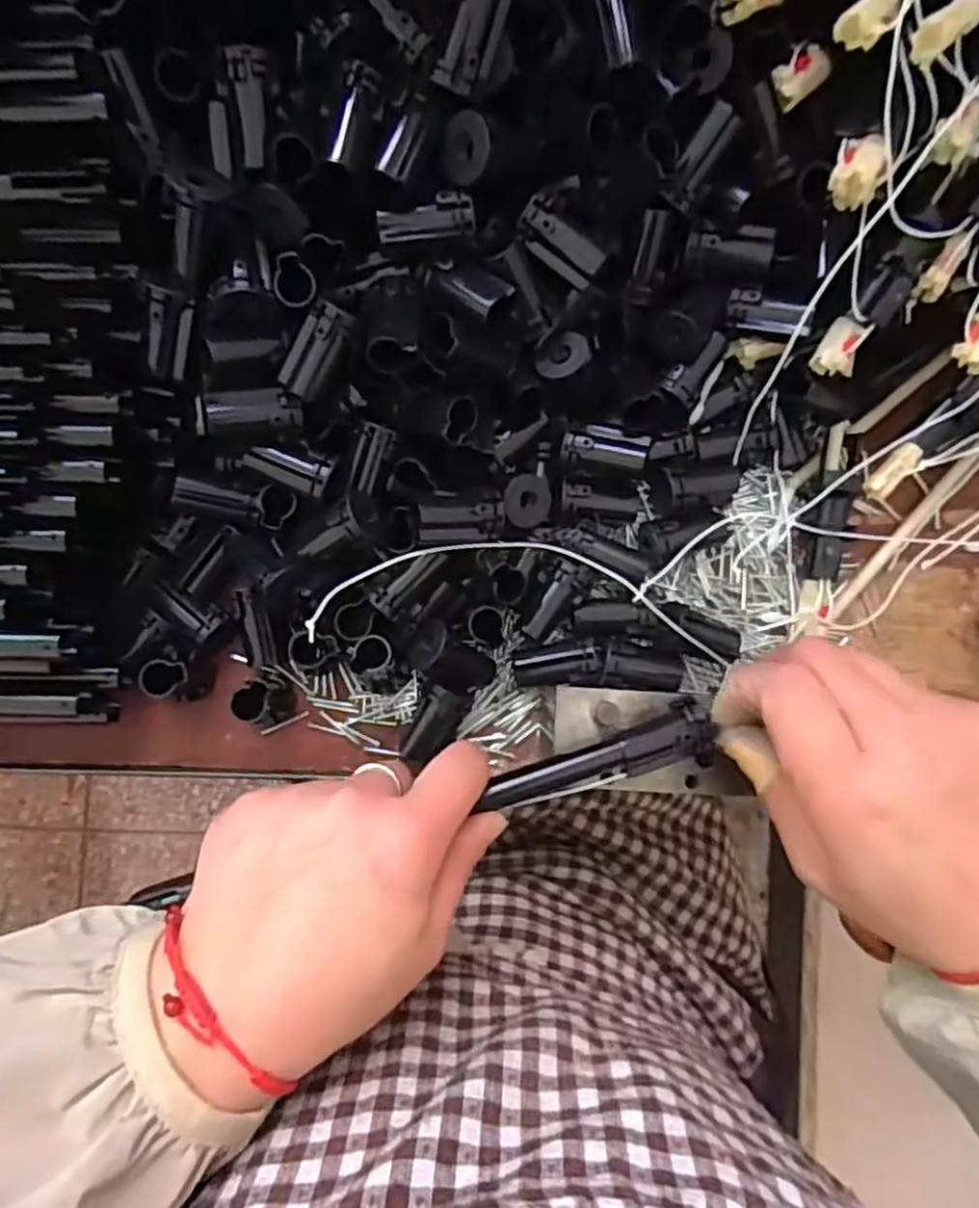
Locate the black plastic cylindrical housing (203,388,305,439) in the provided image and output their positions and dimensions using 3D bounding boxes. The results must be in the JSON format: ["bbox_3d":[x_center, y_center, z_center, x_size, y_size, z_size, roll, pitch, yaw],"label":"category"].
[{"bbox_3d":[-0.091,-0.074,0.280,0.038,0.011,0.014,-6,88,-4],"label":"black plastic cylindrical housing"}]

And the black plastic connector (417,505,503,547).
[{"bbox_3d":[-0.011,-0.031,0.287,0.033,0.013,0.014,-3,88,-4],"label":"black plastic connector"}]

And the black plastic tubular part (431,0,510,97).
[{"bbox_3d":[-0.005,-0.188,0.242,0.014,0.010,0.035,27,101,-2],"label":"black plastic tubular part"}]

